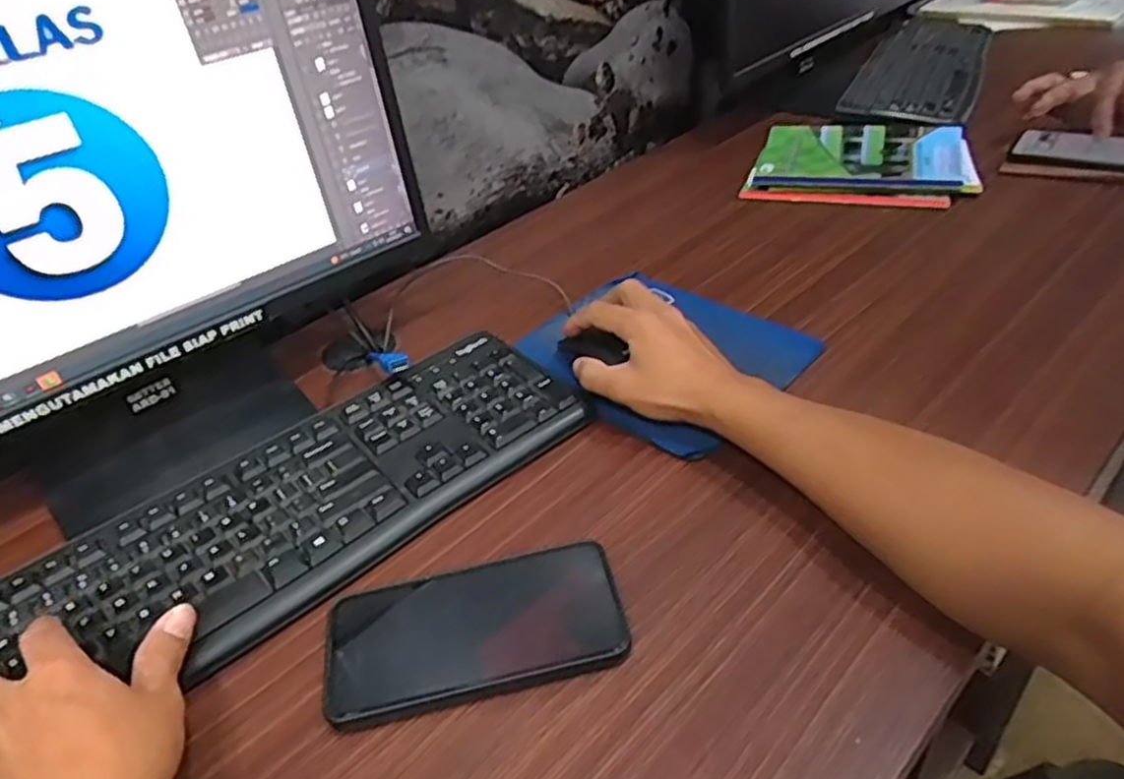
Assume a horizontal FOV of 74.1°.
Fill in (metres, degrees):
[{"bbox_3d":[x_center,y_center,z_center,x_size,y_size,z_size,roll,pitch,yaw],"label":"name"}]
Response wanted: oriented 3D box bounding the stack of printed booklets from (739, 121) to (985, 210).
[{"bbox_3d":[0.339,-0.257,0.837,0.230,0.036,0.190,10,42,22],"label":"stack of printed booklets"}]

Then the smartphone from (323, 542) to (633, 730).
[{"bbox_3d":[-0.048,0.132,0.412,0.162,0.017,0.075,-11,37,-5],"label":"smartphone"}]

